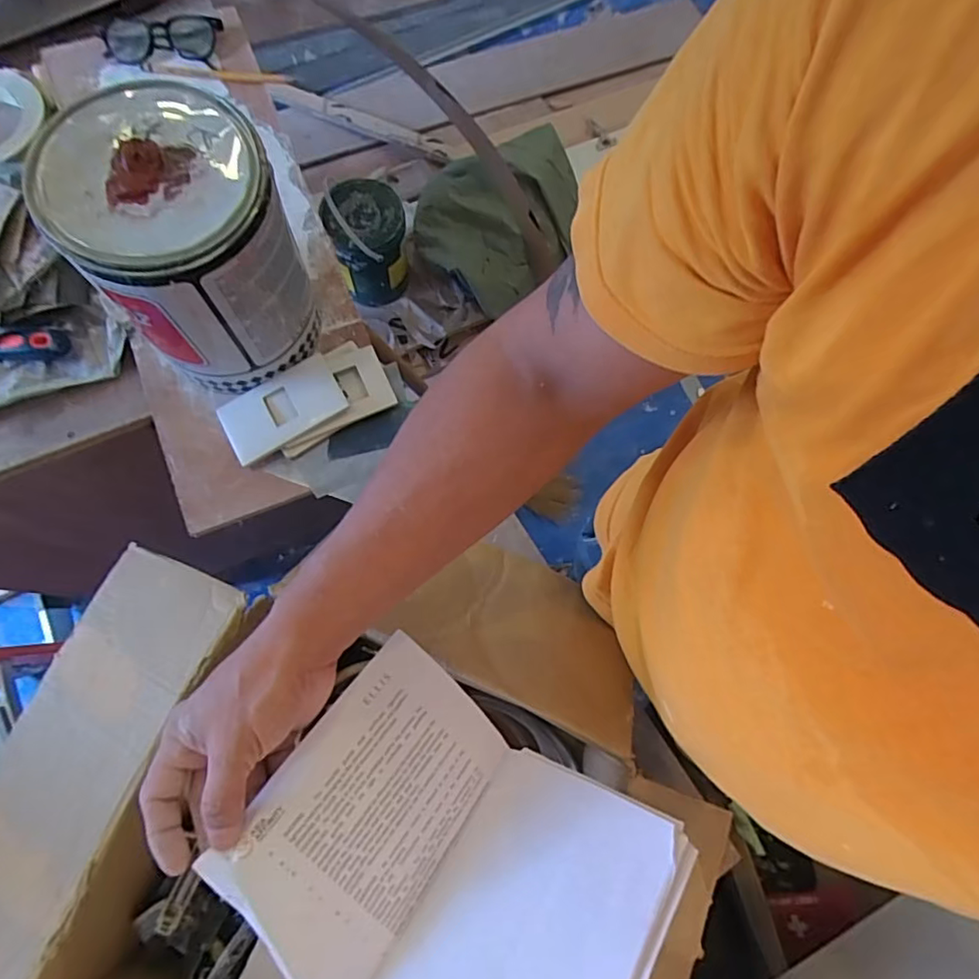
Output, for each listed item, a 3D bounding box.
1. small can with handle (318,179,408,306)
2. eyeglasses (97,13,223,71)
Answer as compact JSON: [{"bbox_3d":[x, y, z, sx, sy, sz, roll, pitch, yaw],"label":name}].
[{"bbox_3d":[-0.254,-0.522,1.260,0.152,0.230,0.146,1,74,-3],"label":"small can with handle"},{"bbox_3d":[-0.370,-0.513,0.678,0.127,0.024,0.053,-11,73,-5],"label":"eyeglasses"}]

